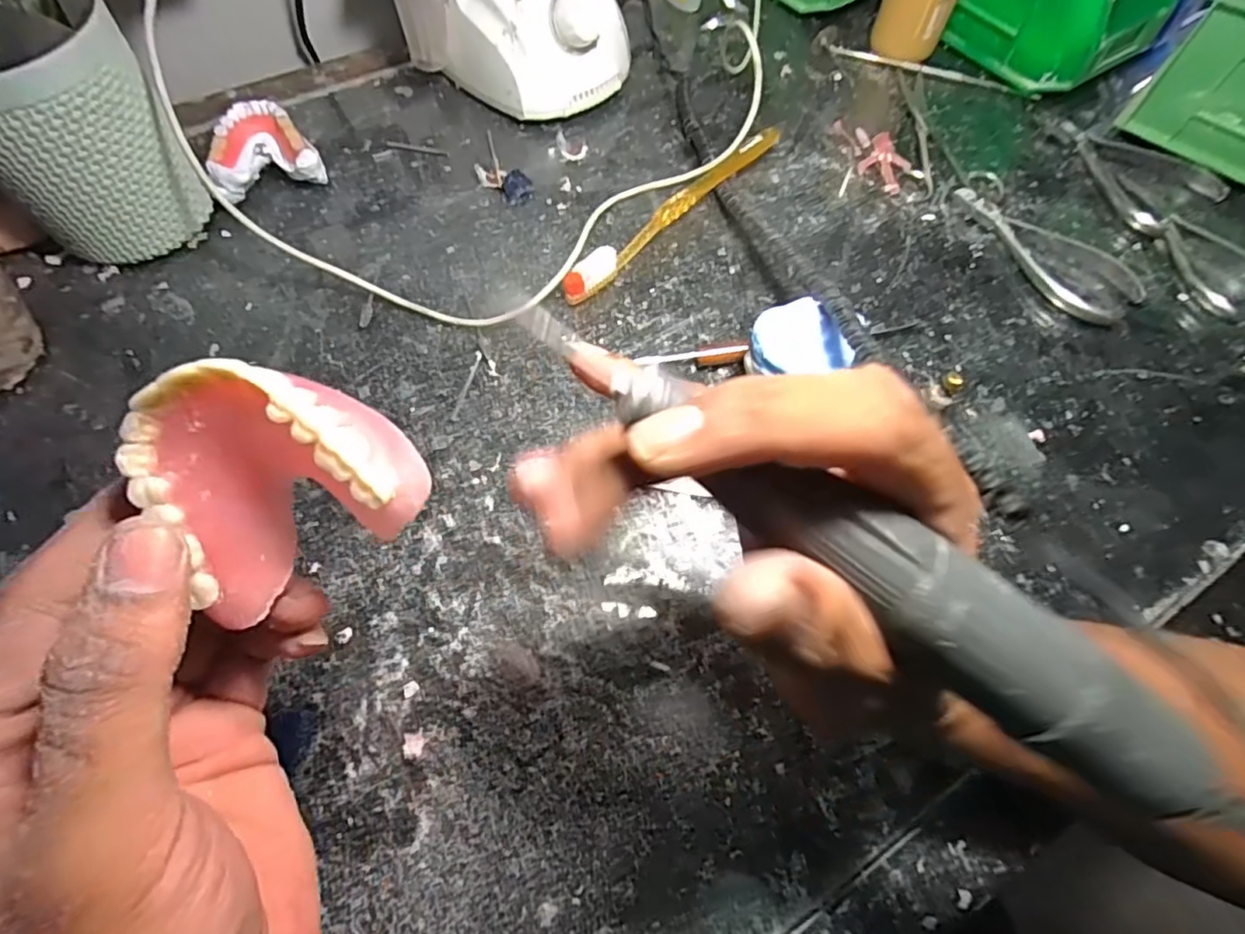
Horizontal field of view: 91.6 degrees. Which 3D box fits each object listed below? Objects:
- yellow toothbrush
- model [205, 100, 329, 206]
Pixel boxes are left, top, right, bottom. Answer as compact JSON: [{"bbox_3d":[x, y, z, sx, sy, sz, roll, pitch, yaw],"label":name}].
[{"bbox_3d":[0.033,-0.156,0.371,0.184,0.022,0.013,-41,71,-20],"label":"yellow toothbrush"},{"bbox_3d":[-0.220,-0.192,0.374,0.059,0.034,0.055,-22,66,-12],"label":"model"}]

